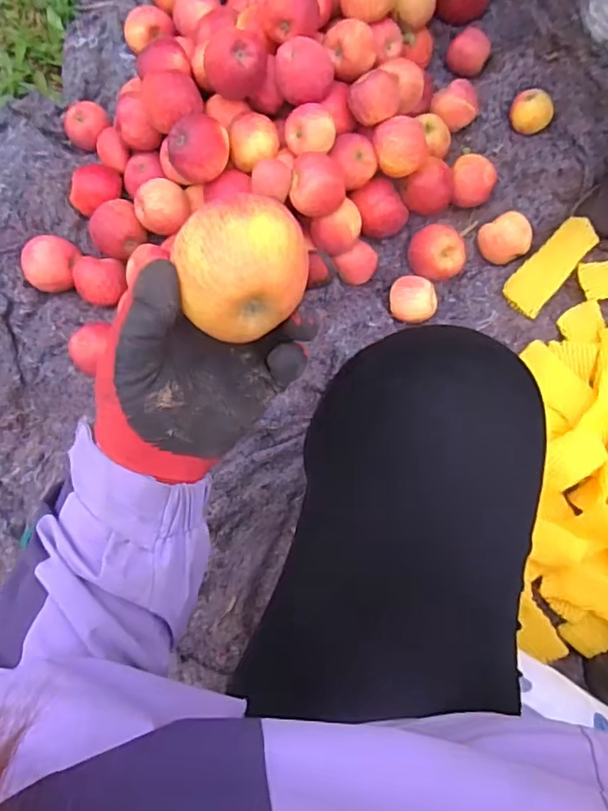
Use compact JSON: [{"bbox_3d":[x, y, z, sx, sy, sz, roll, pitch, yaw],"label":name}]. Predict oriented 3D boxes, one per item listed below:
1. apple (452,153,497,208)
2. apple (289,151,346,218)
[{"bbox_3d":[0.256,-0.338,0.889,0.066,0.061,0.072,0,84,3],"label":"apple"},{"bbox_3d":[0.019,-0.299,0.790,0.075,0.063,0.075,3,84,4],"label":"apple"}]

